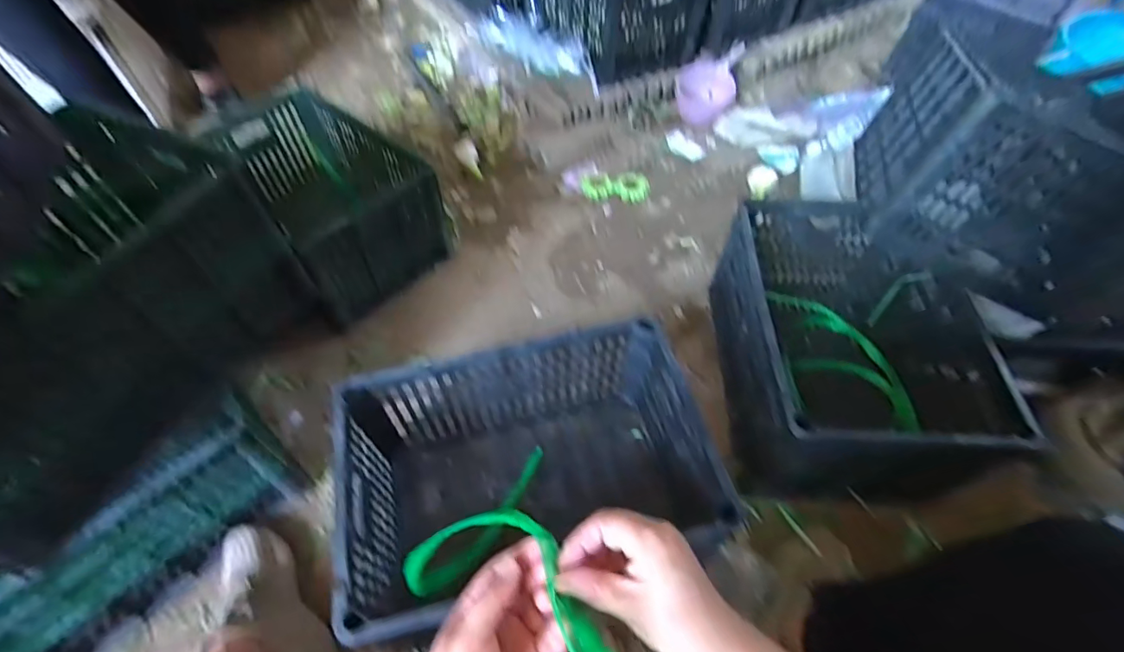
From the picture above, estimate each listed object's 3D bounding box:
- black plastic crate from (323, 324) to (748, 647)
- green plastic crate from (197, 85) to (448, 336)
[{"bbox_3d":[-0.043,0.206,0.685,0.423,0.231,0.292,-12,54,-8],"label":"black plastic crate"},{"bbox_3d":[-0.469,-0.264,1.044,0.264,0.235,0.469,-35,61,-22],"label":"green plastic crate"}]

